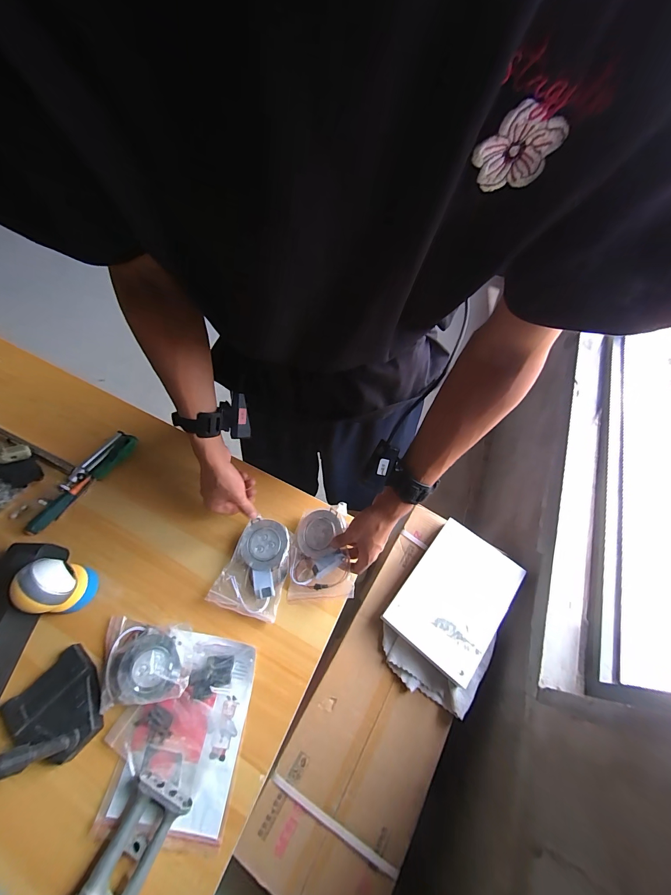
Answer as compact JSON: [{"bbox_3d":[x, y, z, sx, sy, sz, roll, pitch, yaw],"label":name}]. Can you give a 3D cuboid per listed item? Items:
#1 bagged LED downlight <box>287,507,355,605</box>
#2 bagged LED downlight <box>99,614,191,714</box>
[{"bbox_3d":[-0.030,0.176,0.564,0.104,0.029,0.140,-12,66,13],"label":"bagged LED downlight"},{"bbox_3d":[-0.273,0.299,0.482,0.130,0.043,0.116,-8,61,-8],"label":"bagged LED downlight"}]

